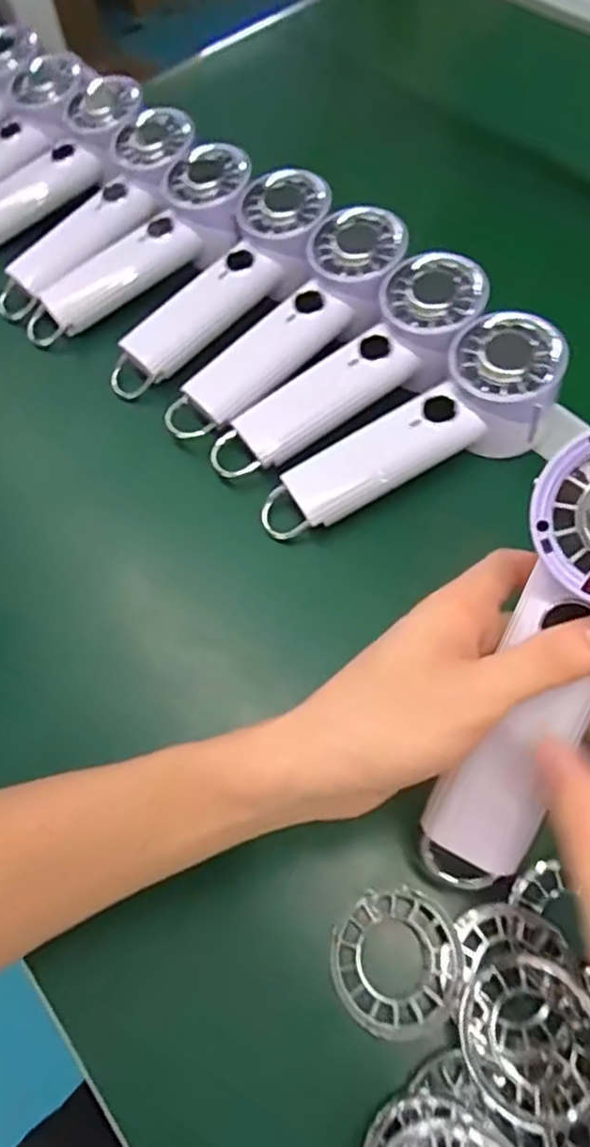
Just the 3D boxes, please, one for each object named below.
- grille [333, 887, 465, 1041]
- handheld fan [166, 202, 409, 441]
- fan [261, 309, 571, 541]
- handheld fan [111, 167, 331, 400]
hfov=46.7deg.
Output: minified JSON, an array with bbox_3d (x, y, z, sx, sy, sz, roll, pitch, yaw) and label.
[{"bbox_3d":[0.044,0.169,0.298,0.053,0.015,0.055,-1,62,3],"label":"grille"},{"bbox_3d":[-0.003,-0.156,0.454,0.191,0.035,0.061,-45,67,1],"label":"handheld fan"},{"bbox_3d":[0.066,-0.079,0.403,0.196,0.037,0.069,-32,63,7],"label":"fan"},{"bbox_3d":[-0.049,-0.192,0.476,0.191,0.036,0.068,-46,67,1],"label":"handheld fan"}]

